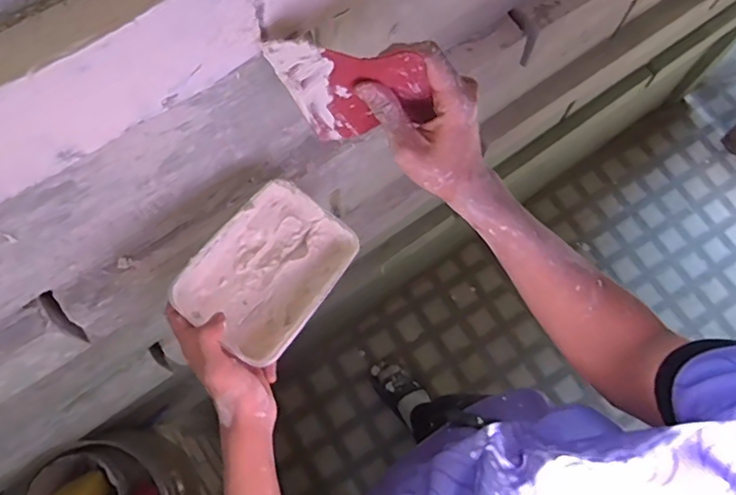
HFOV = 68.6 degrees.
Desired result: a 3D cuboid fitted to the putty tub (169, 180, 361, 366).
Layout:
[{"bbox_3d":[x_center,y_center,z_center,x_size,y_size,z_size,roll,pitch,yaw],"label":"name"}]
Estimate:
[{"bbox_3d":[-0.094,0.019,0.521,0.117,0.055,0.164,37,69,-1],"label":"putty tub"}]

